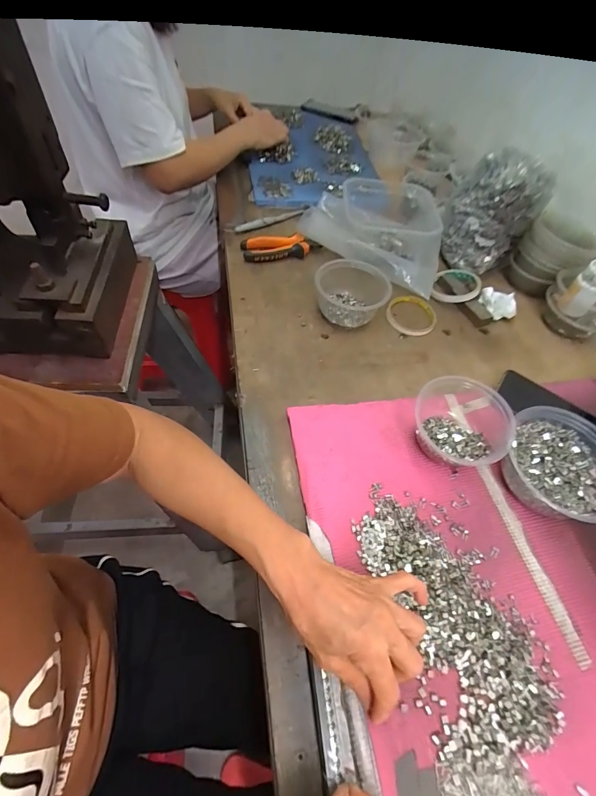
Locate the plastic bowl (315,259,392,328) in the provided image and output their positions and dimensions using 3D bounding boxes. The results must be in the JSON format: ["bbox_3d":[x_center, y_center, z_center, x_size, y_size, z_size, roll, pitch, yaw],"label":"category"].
[{"bbox_3d":[0.085,-0.167,0.586,0.115,0.063,0.096,17,55,4],"label":"plastic bowl"}]

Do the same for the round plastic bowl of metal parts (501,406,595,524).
[{"bbox_3d":[0.304,0.083,0.427,0.123,0.061,0.118,4,55,-5],"label":"round plastic bowl of metal parts"}]

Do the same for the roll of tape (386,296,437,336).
[{"bbox_3d":[0.191,-0.140,0.614,0.081,0.012,0.091,23,56,8],"label":"roll of tape"}]

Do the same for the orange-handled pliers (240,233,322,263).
[{"bbox_3d":[-0.032,-0.276,0.669,0.138,0.025,0.056,-8,57,-13],"label":"orange-handled pliers"}]

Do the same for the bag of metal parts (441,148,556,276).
[{"bbox_3d":[0.349,-0.332,0.662,0.143,0.153,0.143,30,57,12],"label":"bag of metal parts"}]

